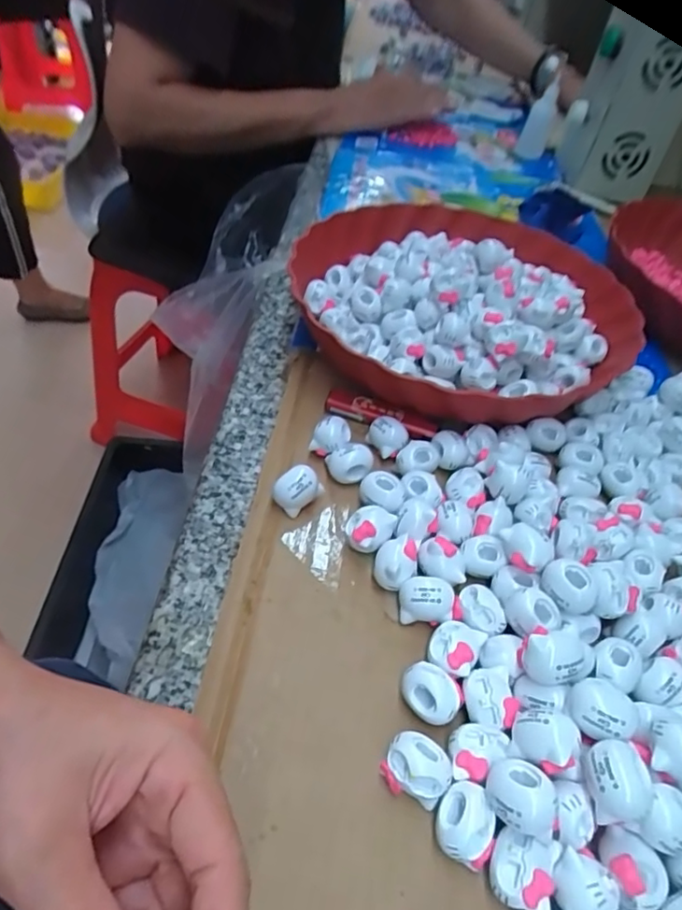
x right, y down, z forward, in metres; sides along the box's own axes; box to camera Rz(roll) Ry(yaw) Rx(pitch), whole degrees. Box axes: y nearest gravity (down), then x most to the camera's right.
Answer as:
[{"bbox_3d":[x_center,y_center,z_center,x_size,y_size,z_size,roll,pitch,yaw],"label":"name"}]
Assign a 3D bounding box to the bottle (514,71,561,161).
[{"bbox_3d":[0.267,-0.448,0.776,0.036,0.124,0.030,-2,68,-4],"label":"bottle"}]

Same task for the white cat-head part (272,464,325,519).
[{"bbox_3d":[-0.024,0.019,0.318,0.017,0.023,0.024,29,50,18],"label":"white cat-head part"}]

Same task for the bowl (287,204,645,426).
[{"bbox_3d":[0.085,-0.112,0.419,0.234,0.067,0.226,4,47,-5],"label":"bowl"}]

